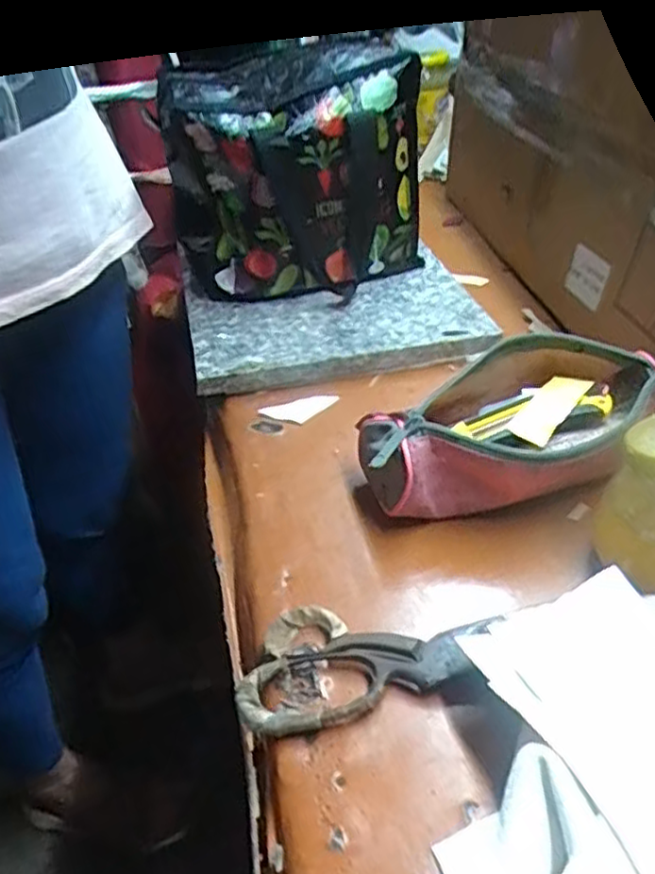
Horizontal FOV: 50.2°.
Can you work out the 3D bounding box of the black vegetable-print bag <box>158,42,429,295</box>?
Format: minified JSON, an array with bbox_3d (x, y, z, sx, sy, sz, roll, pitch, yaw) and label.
[{"bbox_3d":[-0.027,-0.244,0.661,0.231,0.216,0.136,-10,38,-7],"label":"black vegetable-print bag"}]

